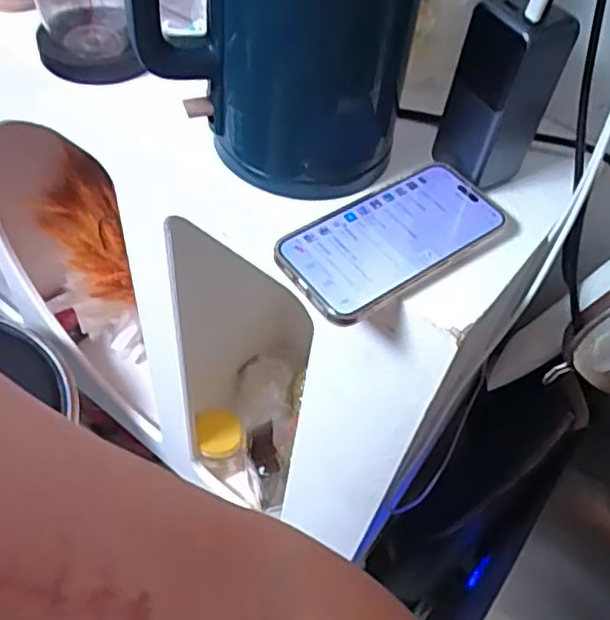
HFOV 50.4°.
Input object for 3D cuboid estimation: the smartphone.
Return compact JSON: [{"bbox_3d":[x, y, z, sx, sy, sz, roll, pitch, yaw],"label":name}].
[{"bbox_3d":[0.062,-0.053,0.447,0.161,0.010,0.078,-31,62,-22],"label":"smartphone"}]

